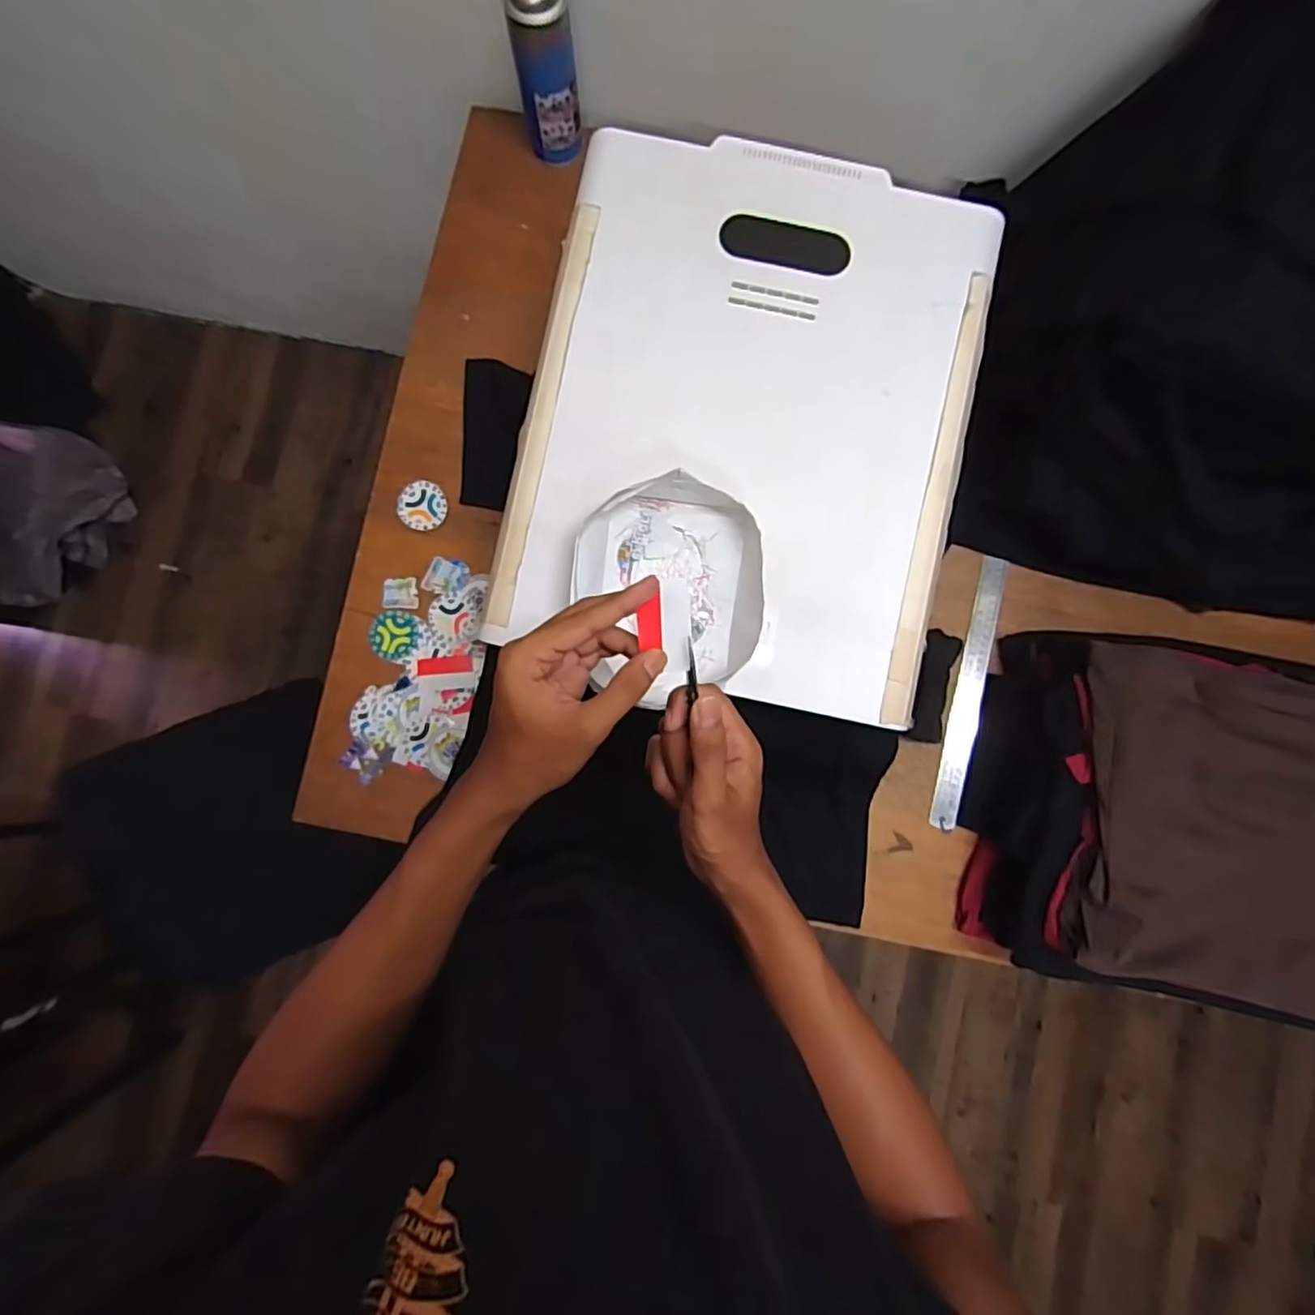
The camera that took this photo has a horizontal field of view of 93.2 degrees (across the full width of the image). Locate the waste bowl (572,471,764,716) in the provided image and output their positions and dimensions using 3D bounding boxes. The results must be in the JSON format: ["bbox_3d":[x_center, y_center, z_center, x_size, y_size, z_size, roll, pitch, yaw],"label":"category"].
[{"bbox_3d":[0.010,-0.060,0.540,0.159,0.047,0.181,1,86,-2],"label":"waste bowl"}]

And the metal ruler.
[{"bbox_3d":[0.361,0.041,0.720,0.032,0.007,0.314,12,88,25],"label":"metal ruler"}]

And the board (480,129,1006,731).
[{"bbox_3d":[0.083,-0.222,0.574,0.395,0.023,0.498,11,86,-1],"label":"board"}]

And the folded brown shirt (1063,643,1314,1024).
[{"bbox_3d":[0.624,0.188,0.612,0.446,0.086,0.325,13,86,-1],"label":"folded brown shirt"}]

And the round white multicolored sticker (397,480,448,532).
[{"bbox_3d":[-0.276,-0.178,0.729,0.053,0.006,0.059,-21,87,-3],"label":"round white multicolored sticker"}]

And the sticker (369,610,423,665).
[{"bbox_3d":[-0.302,-0.024,0.718,0.060,0.005,0.060,0,86,-2],"label":"sticker"}]

